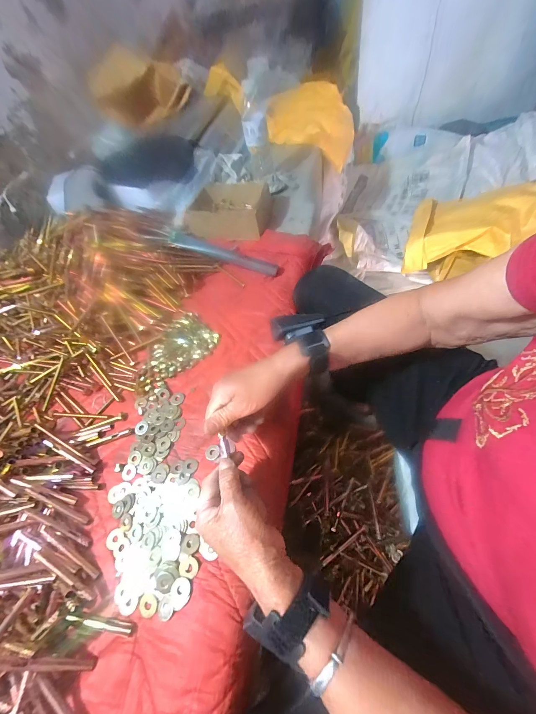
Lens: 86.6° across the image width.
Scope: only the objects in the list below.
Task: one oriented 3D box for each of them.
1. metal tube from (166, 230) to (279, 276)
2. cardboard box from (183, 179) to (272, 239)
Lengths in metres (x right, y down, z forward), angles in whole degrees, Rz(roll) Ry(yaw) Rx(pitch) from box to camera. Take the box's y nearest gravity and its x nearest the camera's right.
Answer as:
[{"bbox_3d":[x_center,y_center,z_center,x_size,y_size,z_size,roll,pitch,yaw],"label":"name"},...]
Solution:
[{"bbox_3d":[-0.093,-0.215,0.595,0.233,0.029,0.023,18,60,1],"label":"metal tube"},{"bbox_3d":[-0.098,-0.373,0.726,0.208,0.077,0.158,3,56,15],"label":"cardboard box"}]

